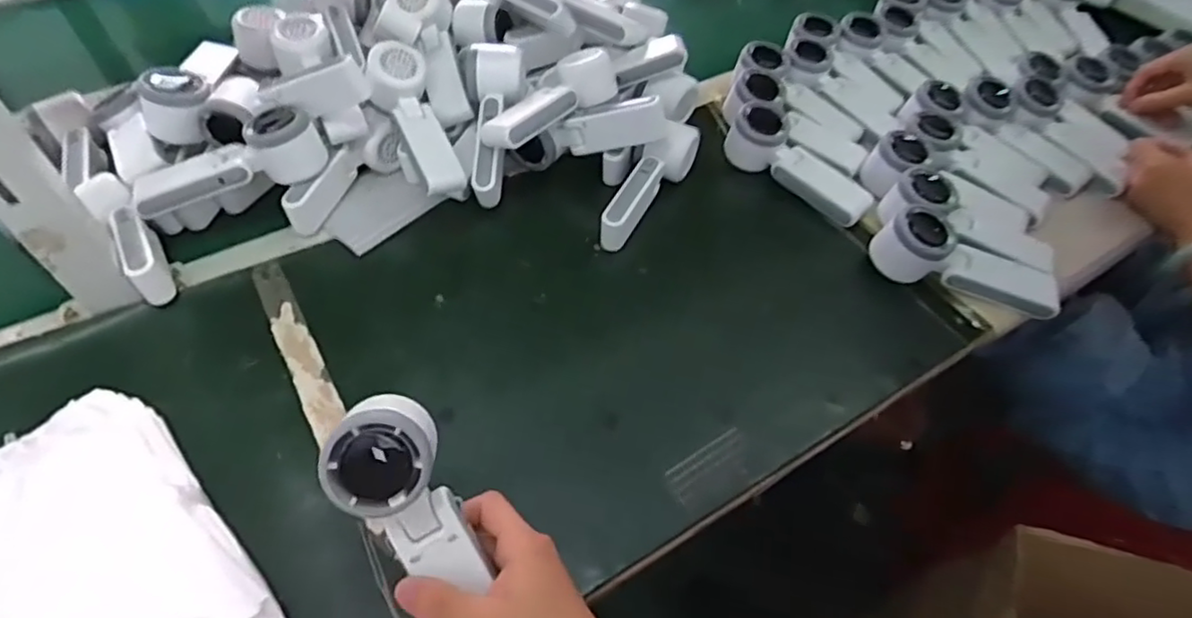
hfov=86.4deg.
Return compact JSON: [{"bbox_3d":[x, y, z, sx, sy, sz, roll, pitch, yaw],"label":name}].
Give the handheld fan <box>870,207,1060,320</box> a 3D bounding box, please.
[{"bbox_3d":[0.343,-0.046,0.586,0.155,0.048,0.051,16,53,10],"label":"handheld fan"}]

